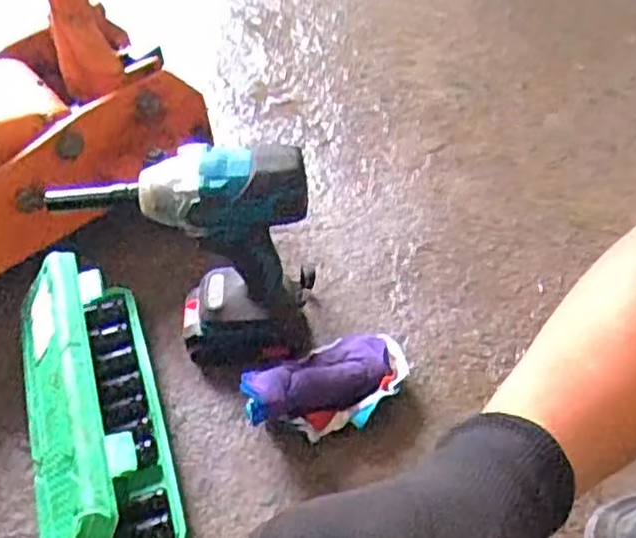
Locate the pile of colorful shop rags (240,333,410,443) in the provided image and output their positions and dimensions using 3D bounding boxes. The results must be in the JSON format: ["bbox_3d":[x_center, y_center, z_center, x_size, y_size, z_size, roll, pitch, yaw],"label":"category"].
[{"bbox_3d":[0.008,0.100,0.671,0.156,0.059,0.095,-19,53,-11],"label":"pile of colorful shop rags"}]

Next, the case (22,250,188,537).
[{"bbox_3d":[-0.200,0.120,0.642,0.106,0.108,0.275,-16,52,-9],"label":"case"}]

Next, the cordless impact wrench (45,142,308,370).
[{"bbox_3d":[-0.106,-0.001,0.644,0.200,0.236,0.068,6,52,9],"label":"cordless impact wrench"}]

